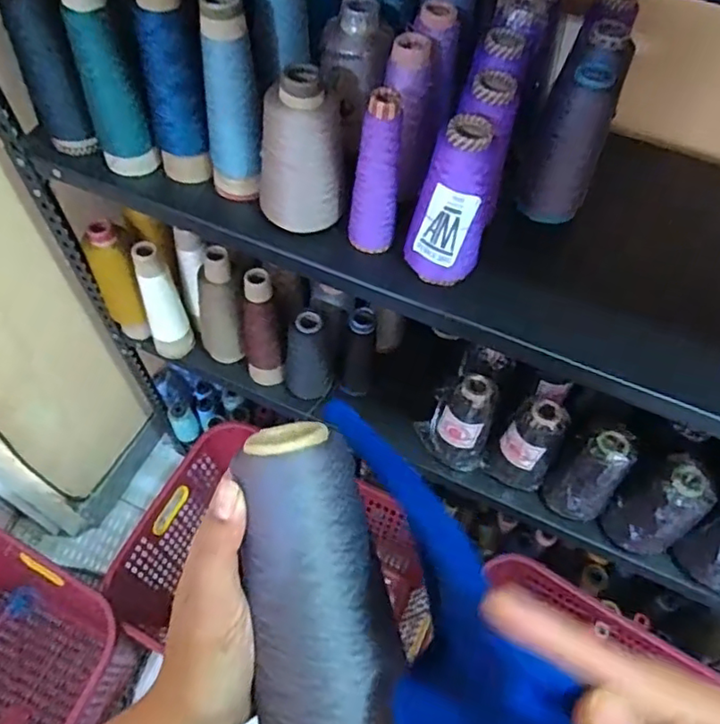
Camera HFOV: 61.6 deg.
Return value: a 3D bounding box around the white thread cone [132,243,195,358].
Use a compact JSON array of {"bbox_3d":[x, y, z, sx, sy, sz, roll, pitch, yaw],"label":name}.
[{"bbox_3d":[-0.307,-0.086,0.942,0.050,0.229,0.060,41,64,20],"label":"white thread cone"}]

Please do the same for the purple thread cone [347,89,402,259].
[{"bbox_3d":[0.017,-0.183,0.603,0.047,0.170,0.040,4,58,-1],"label":"purple thread cone"}]

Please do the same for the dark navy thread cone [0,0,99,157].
[{"bbox_3d":[-0.338,-0.316,0.662,0.059,0.176,0.049,-25,63,-18],"label":"dark navy thread cone"}]

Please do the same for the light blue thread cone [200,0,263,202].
[{"bbox_3d":[-0.133,-0.257,0.623,0.060,0.208,0.065,-7,59,-8],"label":"light blue thread cone"}]

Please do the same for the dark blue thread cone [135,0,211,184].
[{"bbox_3d":[-0.200,-0.301,0.640,0.060,0.225,0.060,-6,58,-7],"label":"dark blue thread cone"}]

